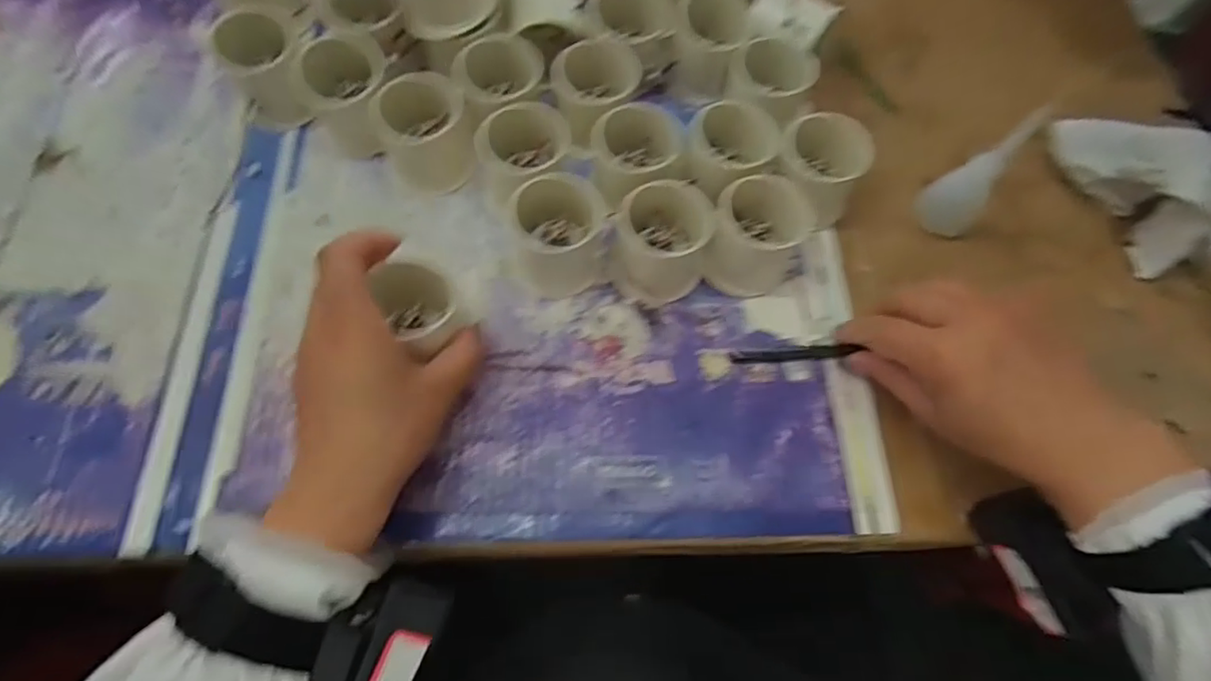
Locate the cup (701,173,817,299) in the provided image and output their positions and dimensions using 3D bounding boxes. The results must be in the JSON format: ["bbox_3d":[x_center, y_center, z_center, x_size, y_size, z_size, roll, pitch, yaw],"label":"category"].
[{"bbox_3d":[0.091,-0.061,0.369,0.056,0.050,0.052,1,66,-3],"label":"cup"}]

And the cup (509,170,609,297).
[{"bbox_3d":[-0.027,-0.061,0.362,0.052,0.049,0.053,1,66,-3],"label":"cup"}]

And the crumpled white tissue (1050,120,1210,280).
[{"bbox_3d":[0.367,-0.113,0.400,0.086,0.059,0.113,-25,70,-14],"label":"crumpled white tissue"}]

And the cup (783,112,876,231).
[{"bbox_3d":[0.137,-0.107,0.391,0.057,0.050,0.050,27,67,9],"label":"cup"}]

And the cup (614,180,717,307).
[{"bbox_3d":[0.033,-0.062,0.368,0.057,0.046,0.068,5,66,-1],"label":"cup"}]

